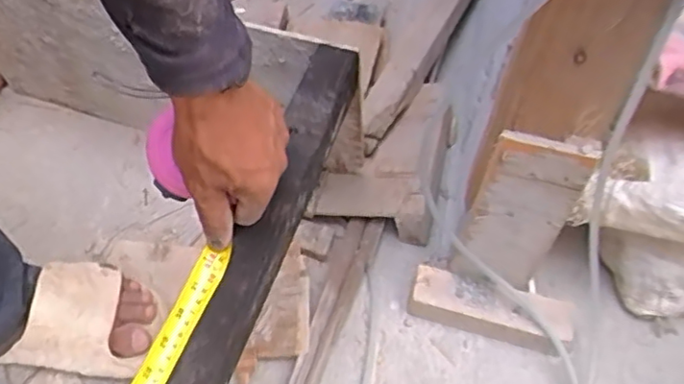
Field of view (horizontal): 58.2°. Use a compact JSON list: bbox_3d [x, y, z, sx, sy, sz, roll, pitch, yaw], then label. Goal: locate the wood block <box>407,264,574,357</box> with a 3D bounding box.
[{"bbox_3d":[0.184,0.147,0.767,0.198,0.046,0.061,16,53,8],"label":"wood block"}]

